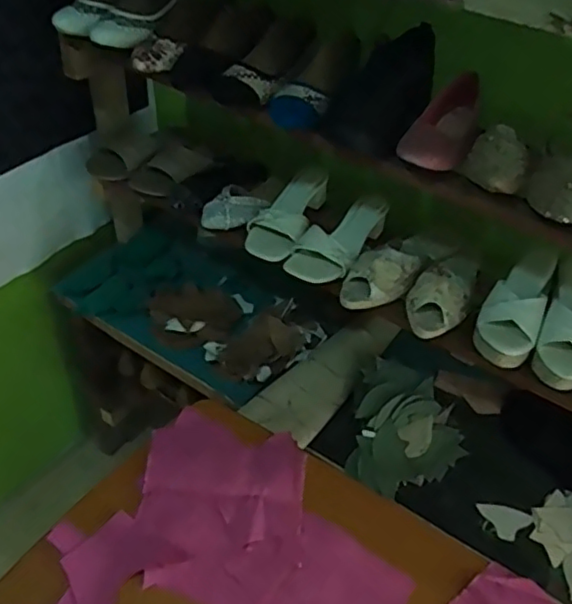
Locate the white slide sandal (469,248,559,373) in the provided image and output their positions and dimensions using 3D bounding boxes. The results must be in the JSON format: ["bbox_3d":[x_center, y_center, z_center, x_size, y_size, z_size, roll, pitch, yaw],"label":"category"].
[{"bbox_3d":[0.340,0.002,0.917,0.083,0.059,0.214,23,45,19],"label":"white slide sandal"}]

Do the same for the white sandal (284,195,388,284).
[{"bbox_3d":[0.086,-0.108,1.027,0.093,0.064,0.187,24,46,20],"label":"white sandal"}]

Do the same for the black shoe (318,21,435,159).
[{"bbox_3d":[0.150,-0.289,0.863,0.103,0.075,0.233,29,70,24],"label":"black shoe"}]

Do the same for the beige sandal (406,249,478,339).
[{"bbox_3d":[0.254,-0.030,0.968,0.087,0.061,0.222,24,45,19],"label":"beige sandal"}]

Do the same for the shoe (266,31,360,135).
[{"bbox_3d":[0.050,-0.331,0.907,0.093,0.073,0.223,15,43,11],"label":"shoe"}]

